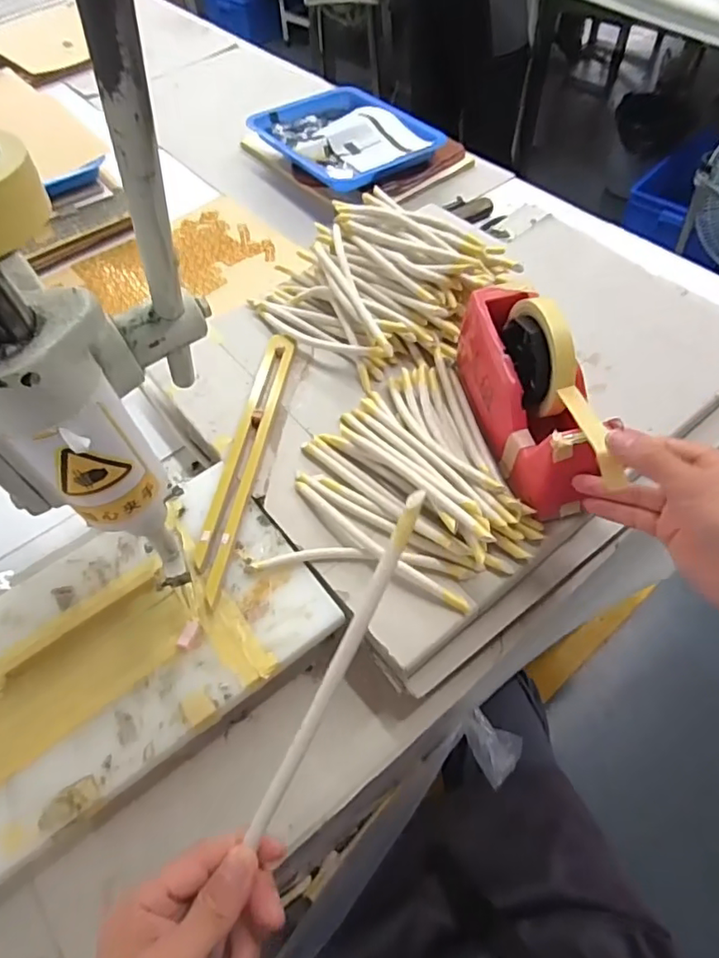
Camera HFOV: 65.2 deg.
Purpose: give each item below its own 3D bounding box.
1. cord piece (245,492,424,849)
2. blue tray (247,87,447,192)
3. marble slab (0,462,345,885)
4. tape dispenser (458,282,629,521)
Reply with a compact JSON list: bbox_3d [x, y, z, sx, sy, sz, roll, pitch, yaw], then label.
[{"bbox_3d":[-0.012,0.100,0.299,0.010,0.007,0.202,27,93,18],"label":"cord piece"},{"bbox_3d":[-0.029,-0.555,0.908,0.217,0.030,0.281,-31,60,-16],"label":"blue tray"},{"bbox_3d":[-0.190,0.126,0.459,0.295,0.013,0.206,-34,63,-16],"label":"marble slab"},{"bbox_3d":[0.139,-0.076,0.478,0.059,0.116,0.200,-10,58,-2],"label":"tape dispenser"}]

